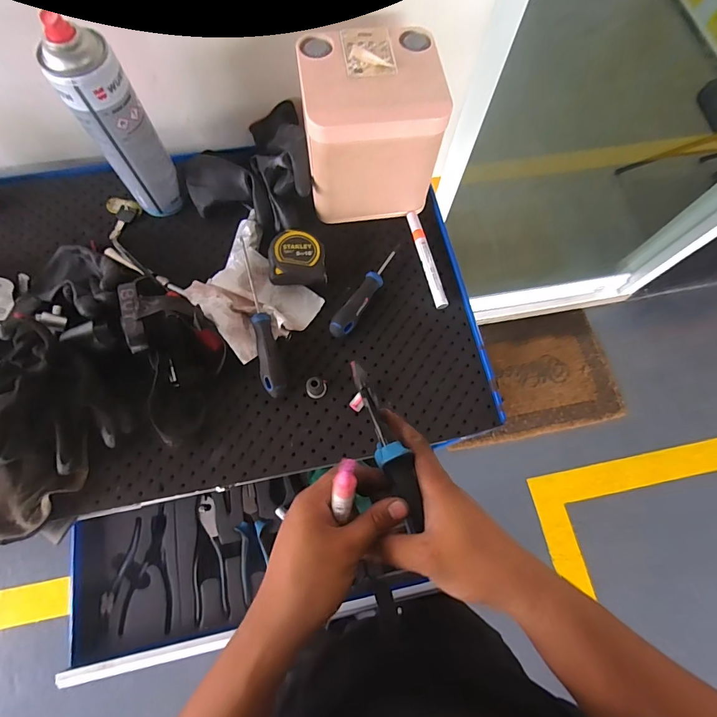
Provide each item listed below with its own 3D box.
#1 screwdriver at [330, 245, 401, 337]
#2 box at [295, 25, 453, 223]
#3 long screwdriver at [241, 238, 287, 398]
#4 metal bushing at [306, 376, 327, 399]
[{"bbox_3d":[0.012,-0.090,0.492,0.025,0.021,0.151,30,74,8],"label":"screwdriver"},{"bbox_3d":[0.013,-0.278,0.480,0.157,0.148,0.141,-11,73,-5],"label":"box"},{"bbox_3d":[-0.116,-0.049,0.469,0.025,0.032,0.192,-12,73,-5],"label":"long screwdriver"},{"bbox_3d":[-0.049,0.034,0.451,0.021,0.024,0.020,14,72,3],"label":"metal bushing"}]

